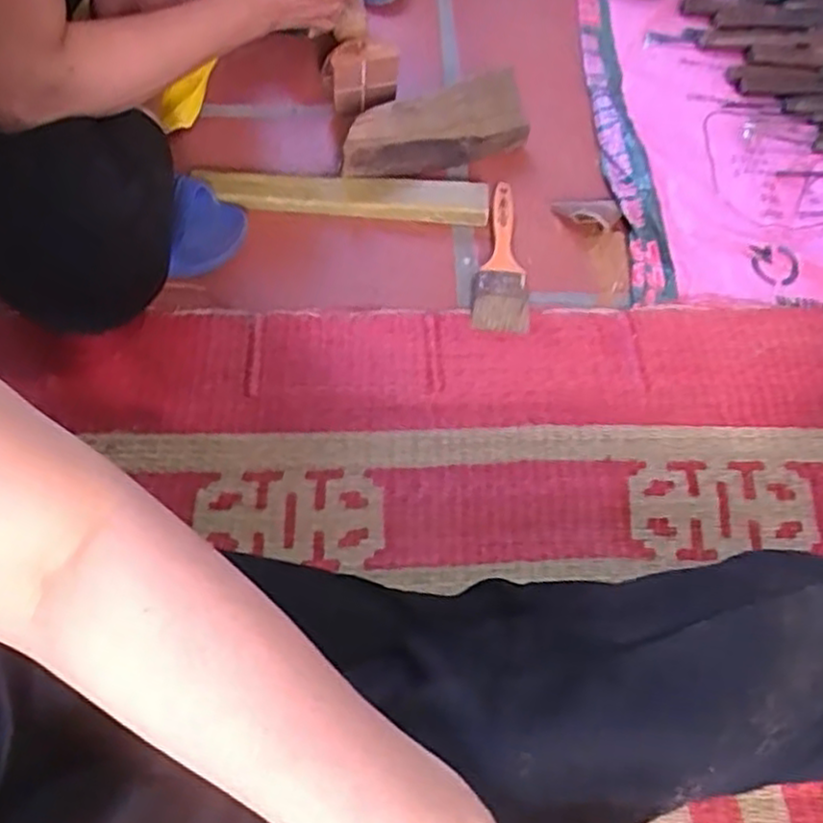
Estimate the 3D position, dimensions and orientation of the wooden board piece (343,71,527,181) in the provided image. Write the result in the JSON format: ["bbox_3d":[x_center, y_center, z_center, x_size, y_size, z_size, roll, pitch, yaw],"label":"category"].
[{"bbox_3d":[0.023,-0.269,0.727,0.192,0.083,0.046,-21,62,-13],"label":"wooden board piece"}]

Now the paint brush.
[{"bbox_3d":[0.082,-0.145,0.687,0.048,0.020,0.169,3,60,2],"label":"paint brush"}]

